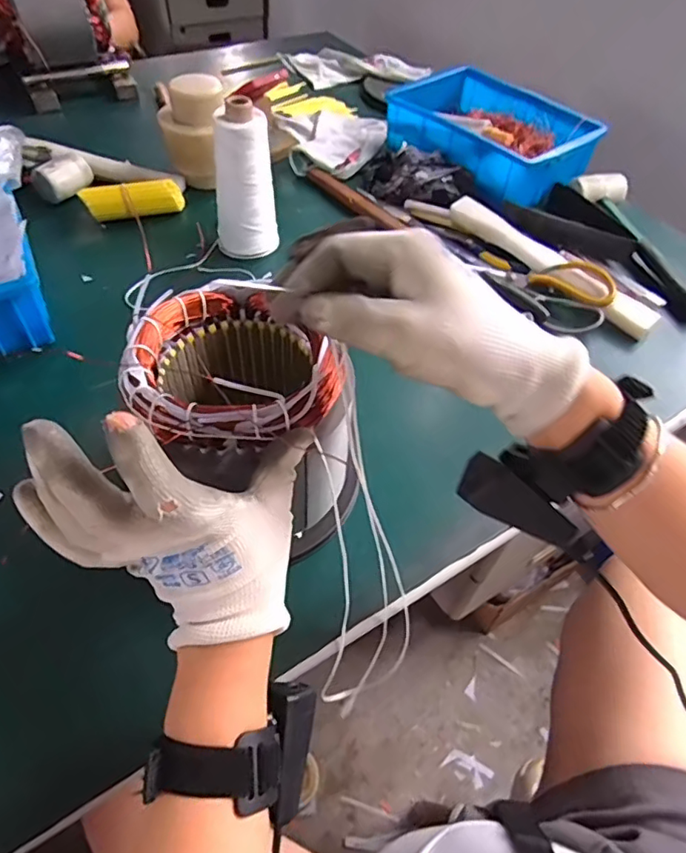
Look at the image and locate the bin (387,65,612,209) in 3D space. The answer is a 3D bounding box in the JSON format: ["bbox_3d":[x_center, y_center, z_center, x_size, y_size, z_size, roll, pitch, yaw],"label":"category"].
[{"bbox_3d":[0.234,-0.460,0.852,0.222,0.075,0.281,-35,61,-26],"label":"bin"}]

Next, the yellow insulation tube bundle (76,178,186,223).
[{"bbox_3d":[-0.278,-0.303,0.725,0.125,0.038,0.032,-21,56,-18],"label":"yellow insulation tube bundle"}]

